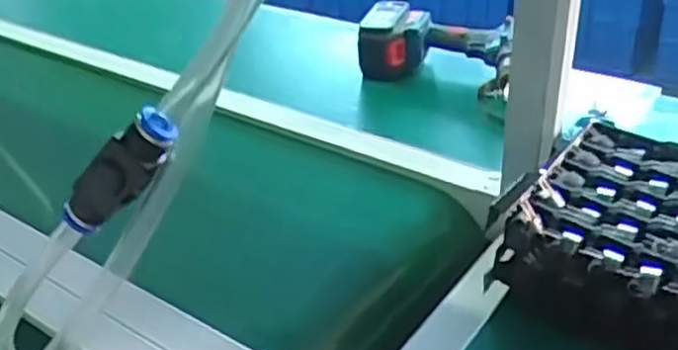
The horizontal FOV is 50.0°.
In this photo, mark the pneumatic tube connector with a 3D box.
[{"bbox_3d":[-0.071,-0.001,0.237,0.020,0.048,0.013,35,15,-30],"label":"pneumatic tube connector"}]

